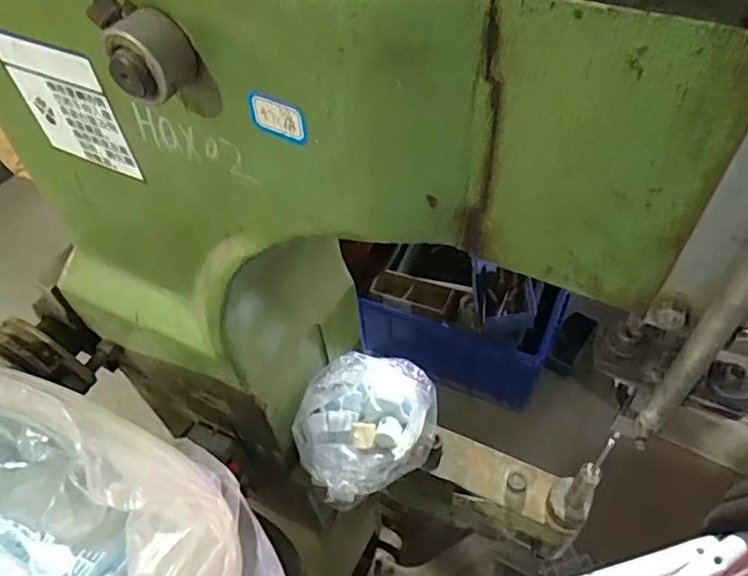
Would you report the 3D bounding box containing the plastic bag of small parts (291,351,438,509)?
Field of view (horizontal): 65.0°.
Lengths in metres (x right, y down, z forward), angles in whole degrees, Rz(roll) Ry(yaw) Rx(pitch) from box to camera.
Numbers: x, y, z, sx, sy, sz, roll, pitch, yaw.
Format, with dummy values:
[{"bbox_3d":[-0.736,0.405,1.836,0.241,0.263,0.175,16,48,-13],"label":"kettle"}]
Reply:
[{"bbox_3d":[-0.006,0.121,0.535,0.129,0.065,0.105,-19,52,-11],"label":"plastic bag of small parts"}]

